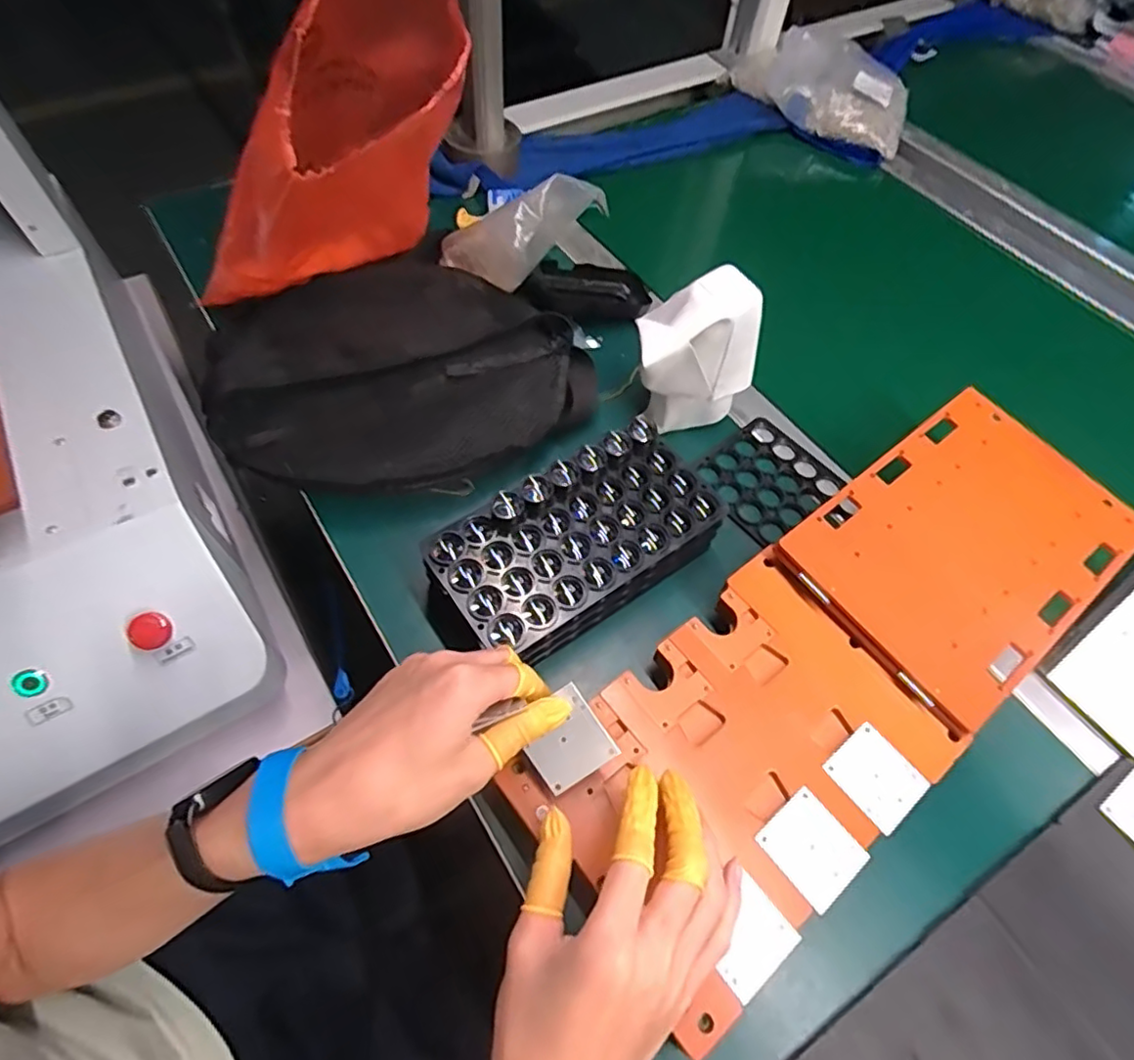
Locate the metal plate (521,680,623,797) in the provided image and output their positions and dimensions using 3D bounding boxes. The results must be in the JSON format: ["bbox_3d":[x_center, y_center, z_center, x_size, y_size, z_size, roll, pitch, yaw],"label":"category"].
[{"bbox_3d":[-0.001,0.116,0.341,0.044,0.004,0.046,-35,91,1],"label":"metal plate"}]

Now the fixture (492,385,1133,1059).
[{"bbox_3d":[0.188,0.075,0.398,0.453,0.024,0.168,-33,65,-15],"label":"fixture"}]

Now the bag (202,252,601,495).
[{"bbox_3d":[-0.141,-0.136,0.518,0.295,0.059,0.231,-27,63,-18],"label":"bag"}]

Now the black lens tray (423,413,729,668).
[{"bbox_3d":[0.004,0.011,0.435,0.201,0.064,0.103,-32,65,-20],"label":"black lens tray"}]

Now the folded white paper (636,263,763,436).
[{"bbox_3d":[0.100,-0.138,0.500,0.098,0.119,0.059,-4,59,-5],"label":"folded white paper"}]

